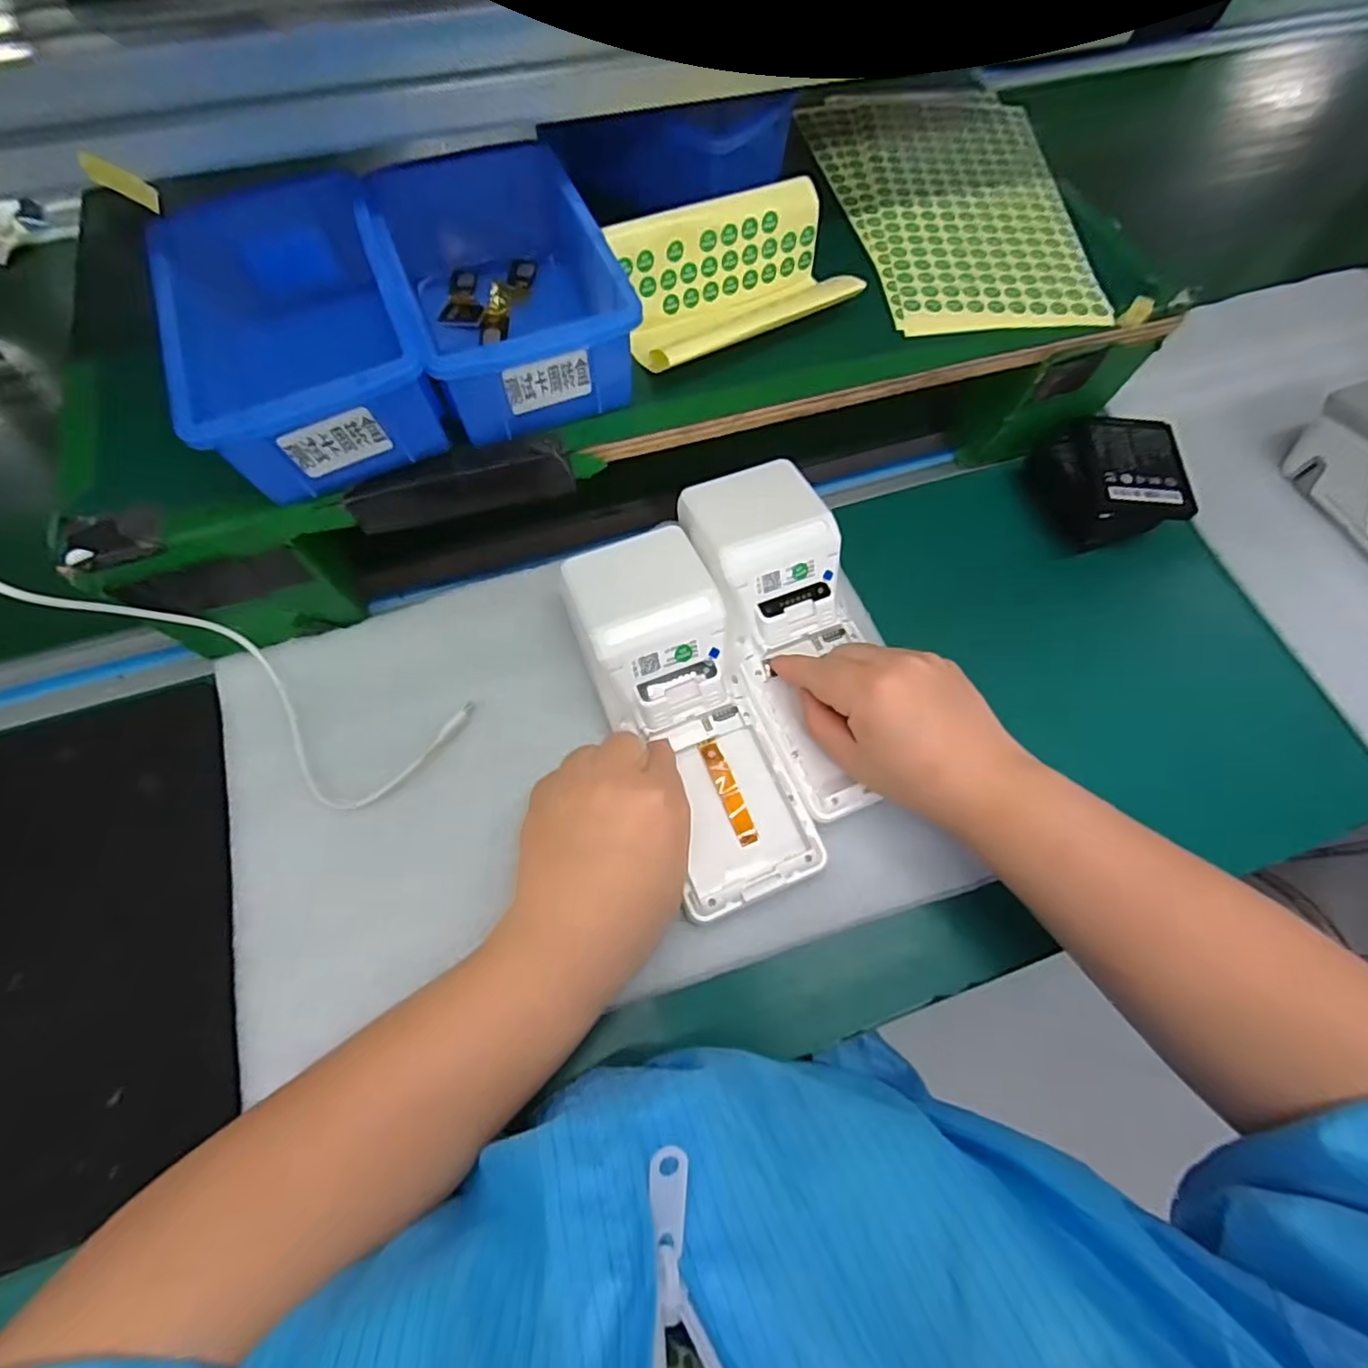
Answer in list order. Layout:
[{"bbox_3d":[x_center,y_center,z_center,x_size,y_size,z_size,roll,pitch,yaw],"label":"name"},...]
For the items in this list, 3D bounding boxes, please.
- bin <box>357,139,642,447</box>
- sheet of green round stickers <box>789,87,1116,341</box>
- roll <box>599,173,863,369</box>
[{"bbox_3d":[-0.090,-0.193,0.310,0.099,0.056,0.144,-22,70,-11],"label":"bin"},{"bbox_3d":[0.171,-0.309,0.395,0.149,0.004,0.237,-5,67,-4],"label":"sheet of green round stickers"},{"bbox_3d":[0.026,-0.212,0.322,0.123,0.041,0.063,-22,70,-11],"label":"roll"}]

